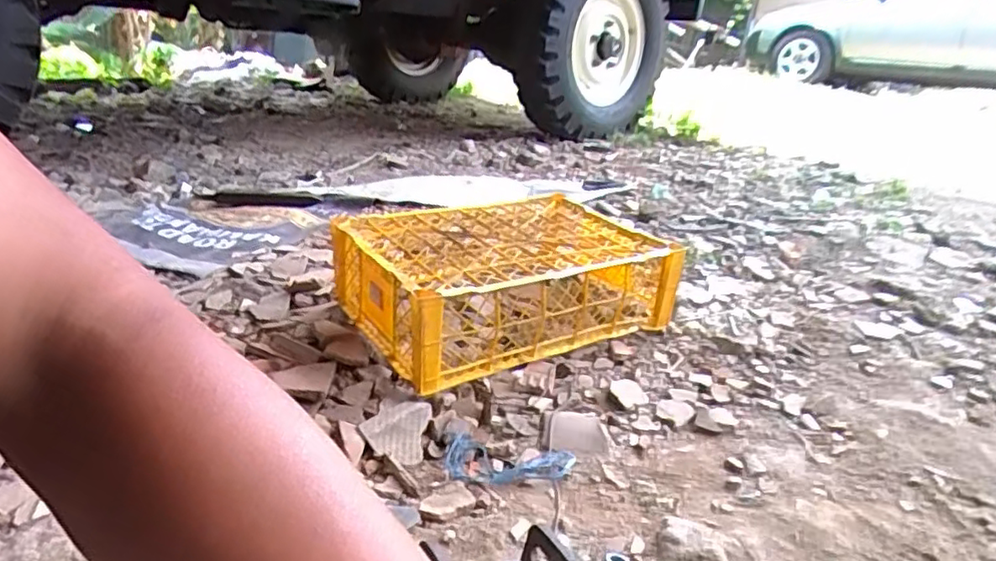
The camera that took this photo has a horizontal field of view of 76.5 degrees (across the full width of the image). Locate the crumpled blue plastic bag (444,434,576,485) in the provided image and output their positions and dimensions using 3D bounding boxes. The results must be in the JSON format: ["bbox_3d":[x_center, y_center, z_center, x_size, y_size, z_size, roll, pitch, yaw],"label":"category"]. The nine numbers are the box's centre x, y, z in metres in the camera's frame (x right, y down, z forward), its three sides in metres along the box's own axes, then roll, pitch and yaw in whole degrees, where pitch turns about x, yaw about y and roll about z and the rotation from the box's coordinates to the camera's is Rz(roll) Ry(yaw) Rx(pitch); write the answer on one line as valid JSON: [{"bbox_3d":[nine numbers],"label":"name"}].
[{"bbox_3d":[0.011,0.202,0.694,0.139,0.014,0.057,8,25,8],"label":"crumpled blue plastic bag"}]

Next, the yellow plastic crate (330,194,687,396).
[{"bbox_3d":[0.011,0.000,0.975,0.447,0.148,0.310,-7,26,-30],"label":"yellow plastic crate"}]

